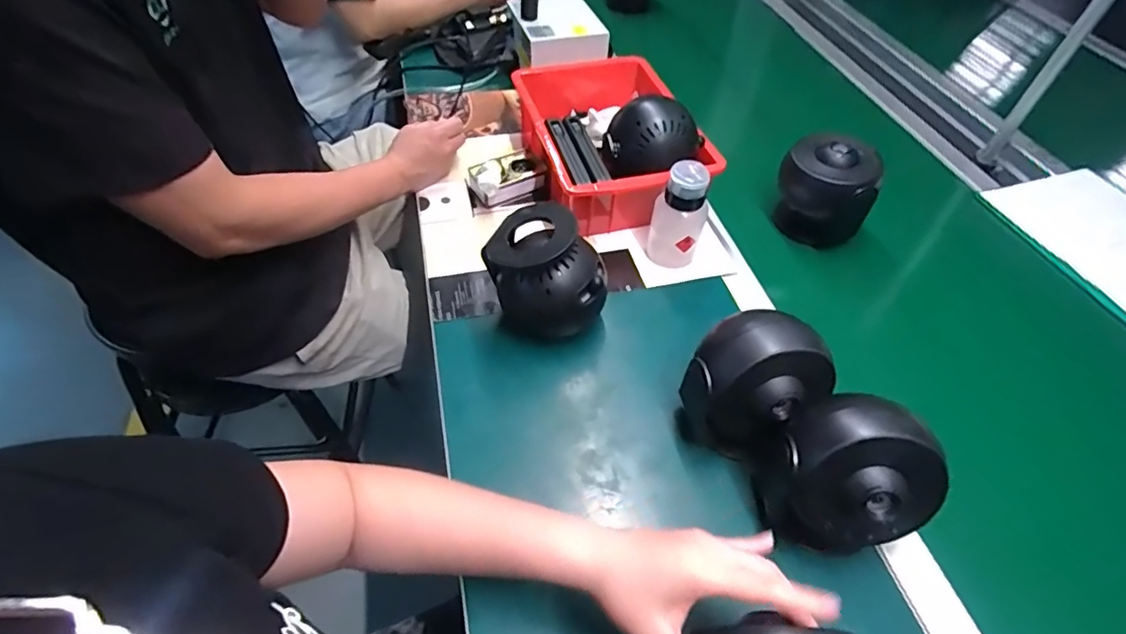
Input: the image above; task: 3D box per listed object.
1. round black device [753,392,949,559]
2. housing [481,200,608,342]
[{"bbox_3d":[0.219,0.128,0.439,0.096,0.149,0.100,2,51,-2],"label":"round black device"},{"bbox_3d":[-0.017,-0.041,0.572,0.124,0.125,0.093,27,54,18],"label":"housing"}]

